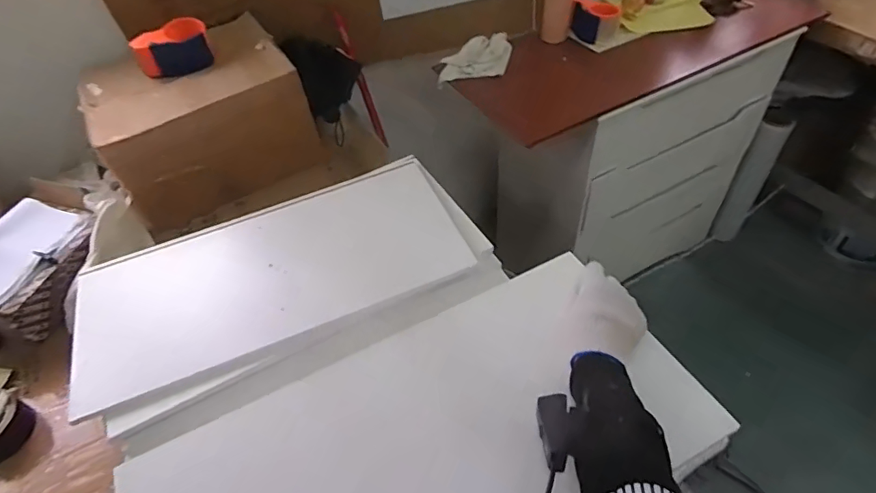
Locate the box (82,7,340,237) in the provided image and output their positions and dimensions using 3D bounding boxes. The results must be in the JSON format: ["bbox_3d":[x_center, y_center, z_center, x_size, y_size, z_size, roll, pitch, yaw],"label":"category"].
[{"bbox_3d":[-0.475,-0.256,1.076,0.377,0.240,0.287,-24,51,-17],"label":"box"}]

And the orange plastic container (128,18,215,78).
[{"bbox_3d":[-0.507,-0.378,0.989,0.133,0.075,0.084,-18,49,-12],"label":"orange plastic container"}]

